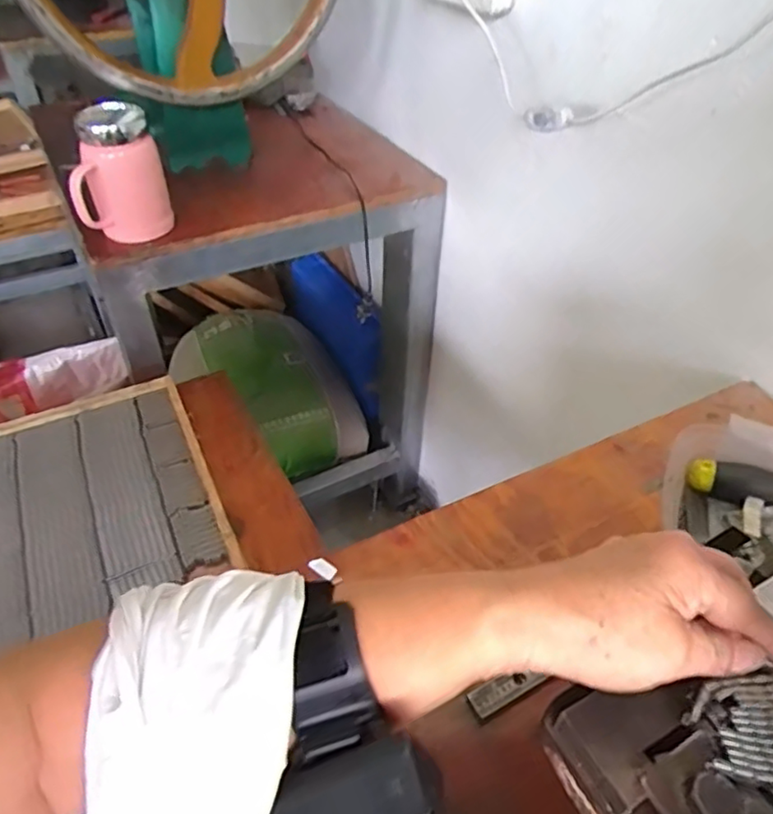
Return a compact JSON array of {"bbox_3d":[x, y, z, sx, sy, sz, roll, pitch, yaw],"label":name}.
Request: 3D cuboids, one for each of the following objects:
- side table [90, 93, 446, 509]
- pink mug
[{"bbox_3d":[-0.205,-0.149,1.127,0.483,0.612,0.395,-17,47,-18],"label":"side table"},{"bbox_3d":[-0.320,-0.275,0.738,0.100,0.140,0.099,-12,45,-14],"label":"pink mug"}]

